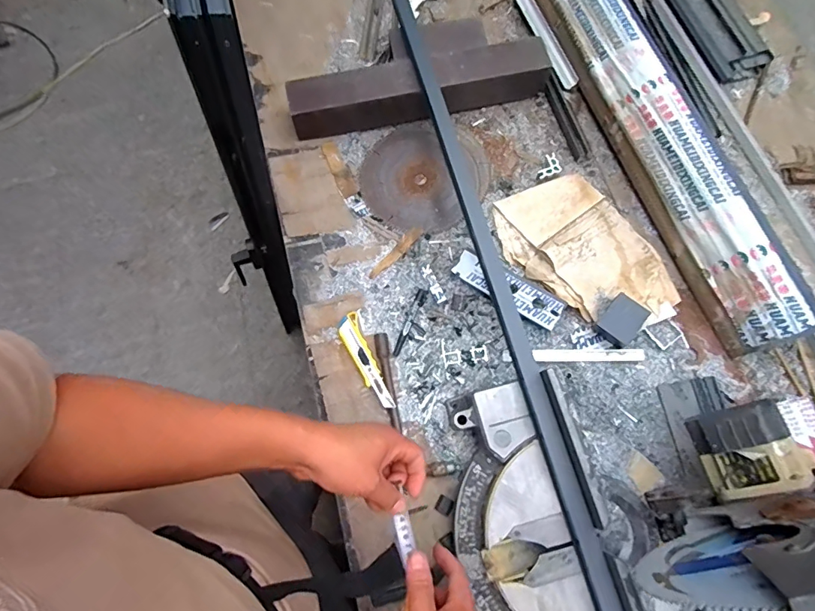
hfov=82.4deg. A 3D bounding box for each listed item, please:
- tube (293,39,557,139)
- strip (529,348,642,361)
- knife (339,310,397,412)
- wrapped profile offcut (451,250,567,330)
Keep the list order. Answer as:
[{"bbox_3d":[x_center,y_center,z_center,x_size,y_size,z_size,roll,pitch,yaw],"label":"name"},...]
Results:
[{"bbox_3d":[0.025,-0.437,0.927,0.511,0.081,0.092,-12,73,-2],"label":"tube"},{"bbox_3d":[0.311,0.084,0.804,0.187,0.012,0.023,0,73,2],"label":"strip"},{"bbox_3d":[-0.073,0.096,0.805,0.041,0.020,0.179,-26,74,-6],"label":"knife"},{"bbox_3d":[0.180,-0.032,0.836,0.204,0.022,0.055,33,76,11],"label":"wrapped profile offcut"}]

